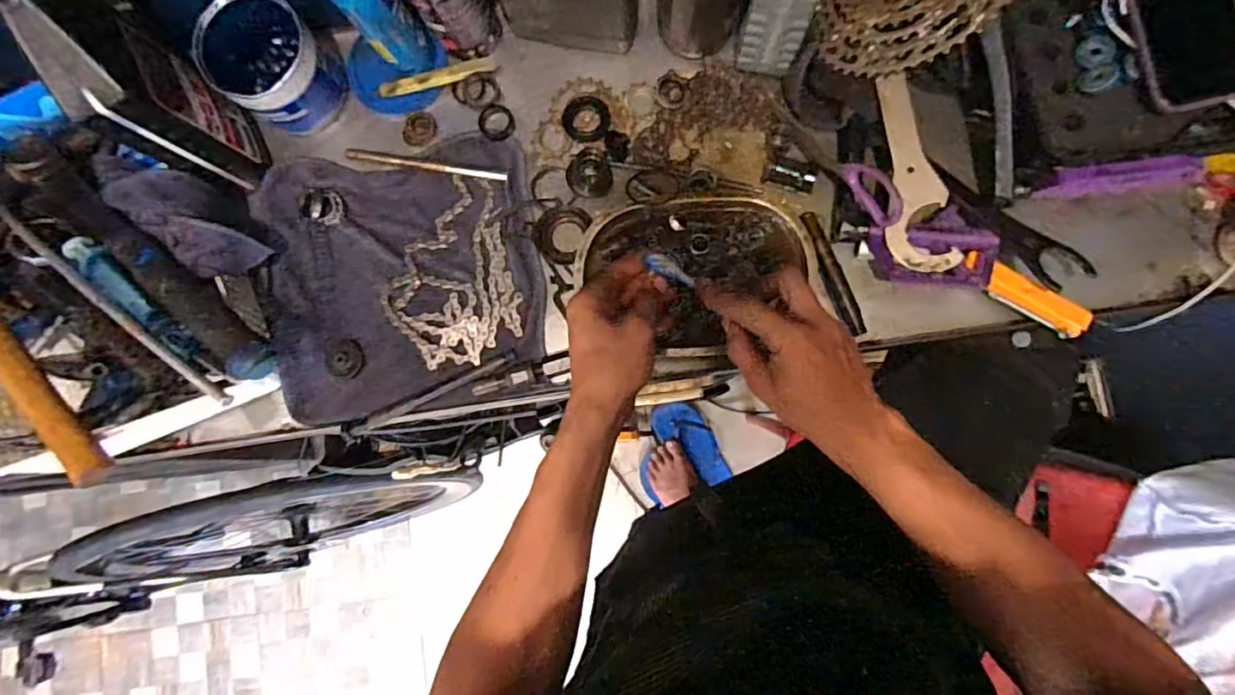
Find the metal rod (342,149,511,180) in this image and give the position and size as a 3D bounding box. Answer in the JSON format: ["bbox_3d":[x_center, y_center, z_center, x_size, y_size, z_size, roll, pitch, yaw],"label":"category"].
[{"bbox_3d":[-0.198,-0.188,0.617,0.173,0.005,0.010,11,85,5],"label":"metal rod"}]

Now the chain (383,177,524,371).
[{"bbox_3d":[-0.169,-0.071,0.595,0.127,0.009,0.180,-18,83,2],"label":"chain"}]

